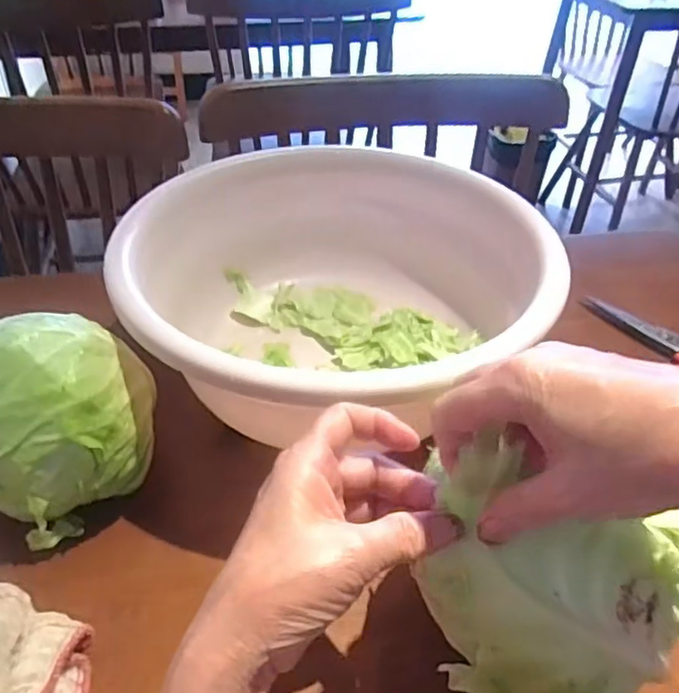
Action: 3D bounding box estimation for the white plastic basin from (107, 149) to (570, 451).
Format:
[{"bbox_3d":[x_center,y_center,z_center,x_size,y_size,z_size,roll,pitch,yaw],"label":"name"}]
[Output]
[{"bbox_3d":[-0.018,-0.052,0.545,0.322,0.132,0.307,2,40,-2],"label":"white plastic basin"}]

